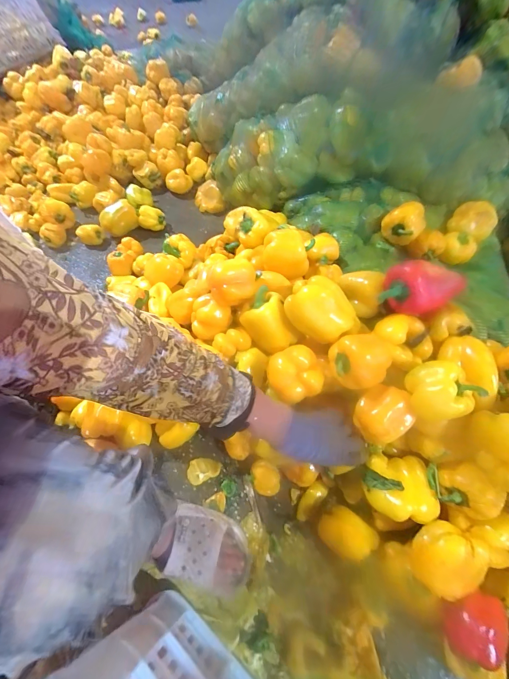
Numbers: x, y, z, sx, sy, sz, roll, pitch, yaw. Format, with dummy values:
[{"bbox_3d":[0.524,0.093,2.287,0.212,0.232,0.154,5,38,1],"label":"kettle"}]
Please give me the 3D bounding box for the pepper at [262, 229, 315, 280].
[{"bbox_3d":[0.058,-0.157,0.527,0.089,0.065,0.064,6,57,6],"label":"pepper"}]

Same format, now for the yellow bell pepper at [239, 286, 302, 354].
[{"bbox_3d":[0.024,-0.031,0.498,0.067,0.065,0.107,-44,109,-31],"label":"yellow bell pepper"}]

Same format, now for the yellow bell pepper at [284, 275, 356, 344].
[{"bbox_3d":[0.103,-0.048,0.450,0.101,0.081,0.062,24,60,17],"label":"yellow bell pepper"}]

